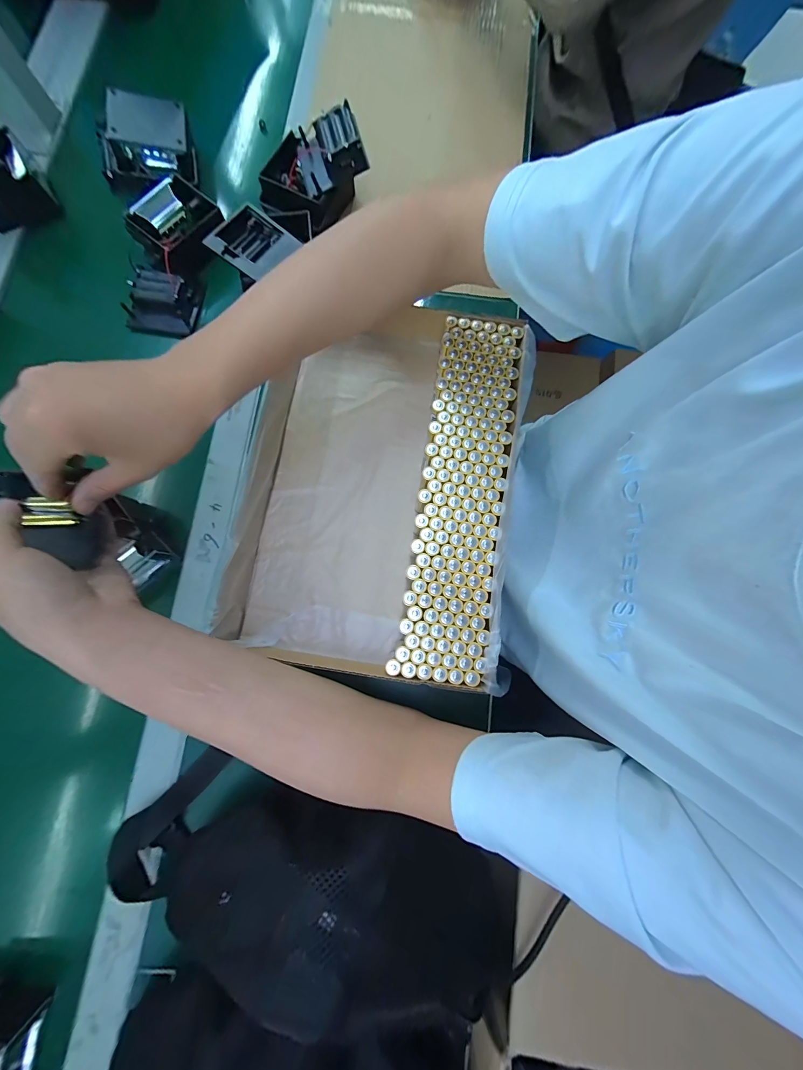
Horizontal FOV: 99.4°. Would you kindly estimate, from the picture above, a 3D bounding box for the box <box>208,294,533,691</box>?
[{"bbox_3d":[-0.029,-0.061,0.355,0.271,0.053,0.375,7,80,0],"label":"box"}]

